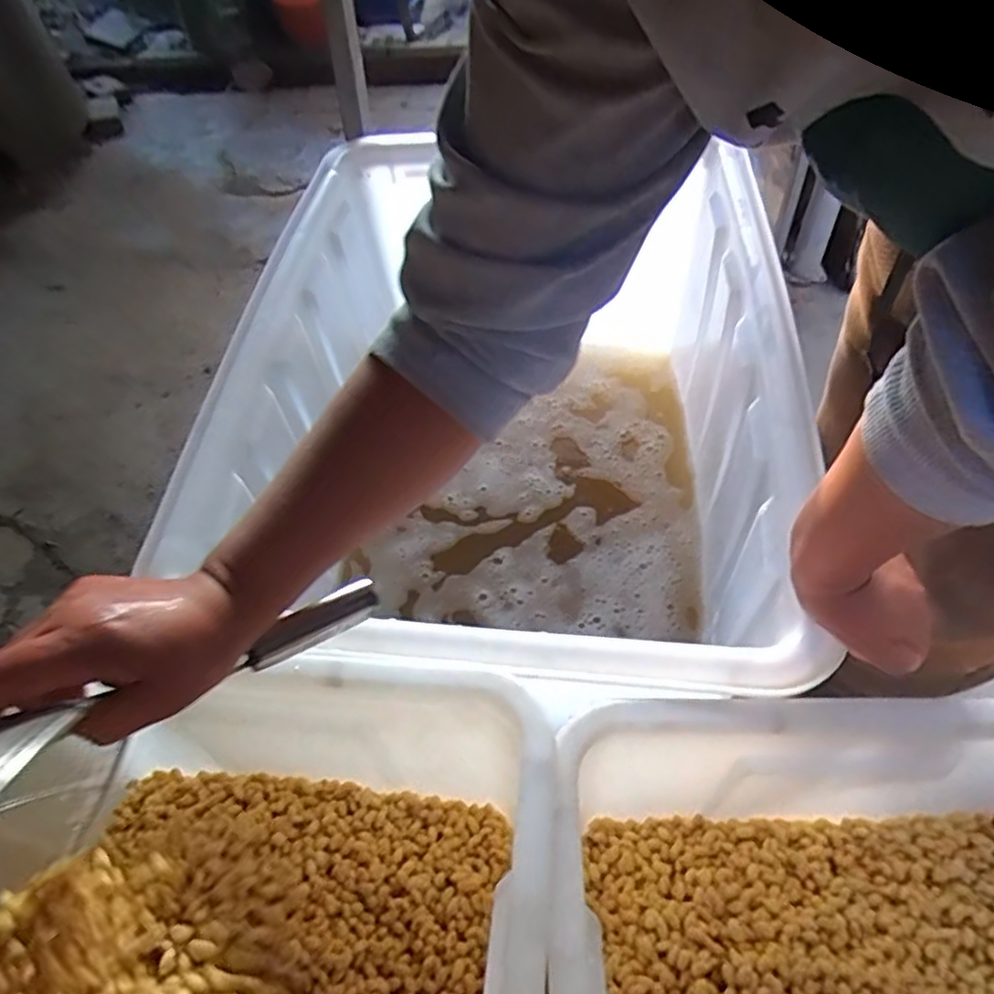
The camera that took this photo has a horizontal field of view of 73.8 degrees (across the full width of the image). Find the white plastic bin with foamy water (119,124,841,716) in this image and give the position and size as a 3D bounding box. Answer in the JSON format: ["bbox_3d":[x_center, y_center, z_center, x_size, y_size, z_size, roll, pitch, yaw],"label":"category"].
[{"bbox_3d":[0.023,-0.081,0.880,0.617,0.399,0.763,5,55,9],"label":"white plastic bin with foamy water"}]

